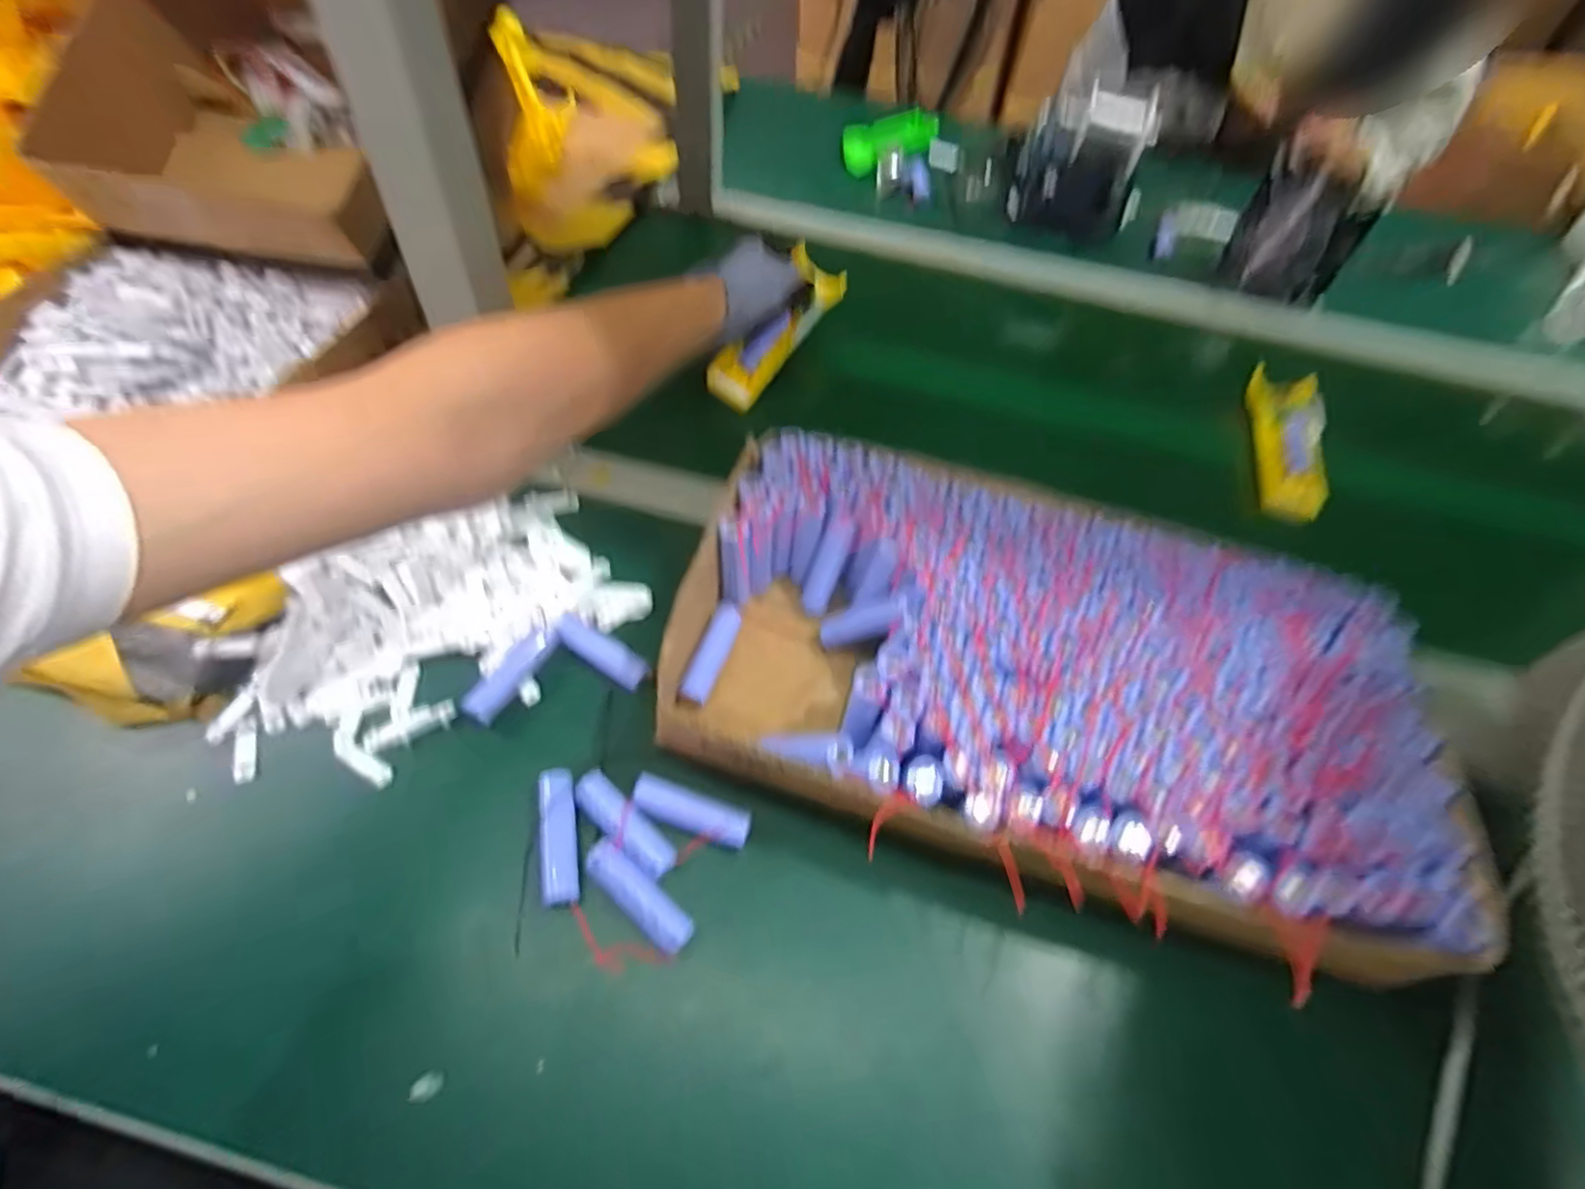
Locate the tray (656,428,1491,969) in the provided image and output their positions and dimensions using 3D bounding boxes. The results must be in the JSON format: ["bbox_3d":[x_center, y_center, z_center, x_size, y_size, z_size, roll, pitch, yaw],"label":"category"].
[{"bbox_3d":[0.141,0.054,0.418,0.400,0.084,0.228,19,55,8],"label":"tray"}]

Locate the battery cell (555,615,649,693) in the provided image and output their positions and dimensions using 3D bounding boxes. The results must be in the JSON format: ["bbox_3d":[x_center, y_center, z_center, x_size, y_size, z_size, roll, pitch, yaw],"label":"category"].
[{"bbox_3d":[-0.119,0.037,0.433,0.066,0.018,0.019,32,58,16],"label":"battery cell"}]

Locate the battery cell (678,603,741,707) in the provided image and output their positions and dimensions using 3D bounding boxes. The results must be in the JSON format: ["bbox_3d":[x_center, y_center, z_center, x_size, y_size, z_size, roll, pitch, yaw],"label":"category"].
[{"bbox_3d":[-0.049,0.038,0.424,0.014,0.022,0.071,18,55,7],"label":"battery cell"}]

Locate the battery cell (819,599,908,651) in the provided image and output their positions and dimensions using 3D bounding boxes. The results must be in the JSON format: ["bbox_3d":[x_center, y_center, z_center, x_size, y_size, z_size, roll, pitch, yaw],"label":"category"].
[{"bbox_3d":[0.043,0.019,0.423,0.017,0.068,0.017,37,49,-29],"label":"battery cell"}]

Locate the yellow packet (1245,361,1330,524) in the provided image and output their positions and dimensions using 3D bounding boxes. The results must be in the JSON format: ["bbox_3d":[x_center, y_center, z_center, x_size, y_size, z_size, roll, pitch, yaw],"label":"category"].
[{"bbox_3d":[0.433,-0.132,0.607,0.056,0.025,0.150,11,68,2],"label":"yellow packet"}]

